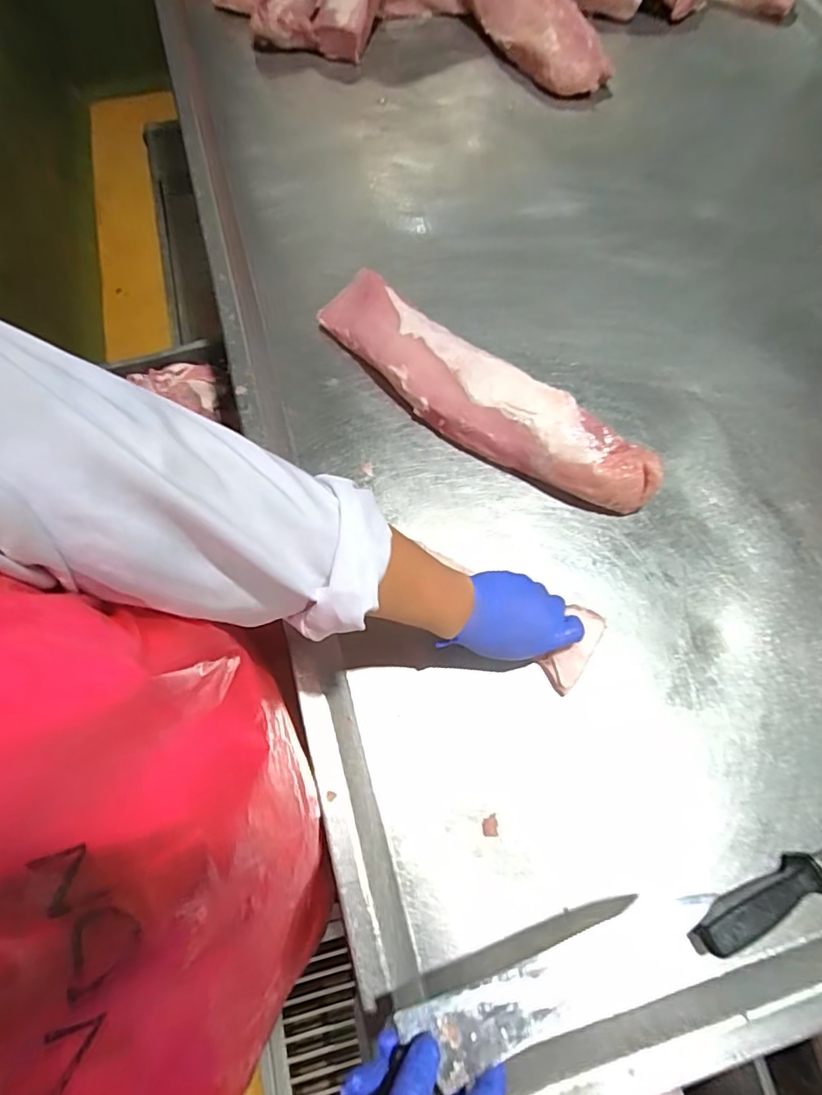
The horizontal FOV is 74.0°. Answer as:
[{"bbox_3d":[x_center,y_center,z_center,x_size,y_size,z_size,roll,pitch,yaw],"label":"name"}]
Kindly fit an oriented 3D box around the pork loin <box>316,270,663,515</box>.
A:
[{"bbox_3d":[0.072,-0.180,0.650,0.459,0.067,0.107,39,72,15],"label":"pork loin"}]

